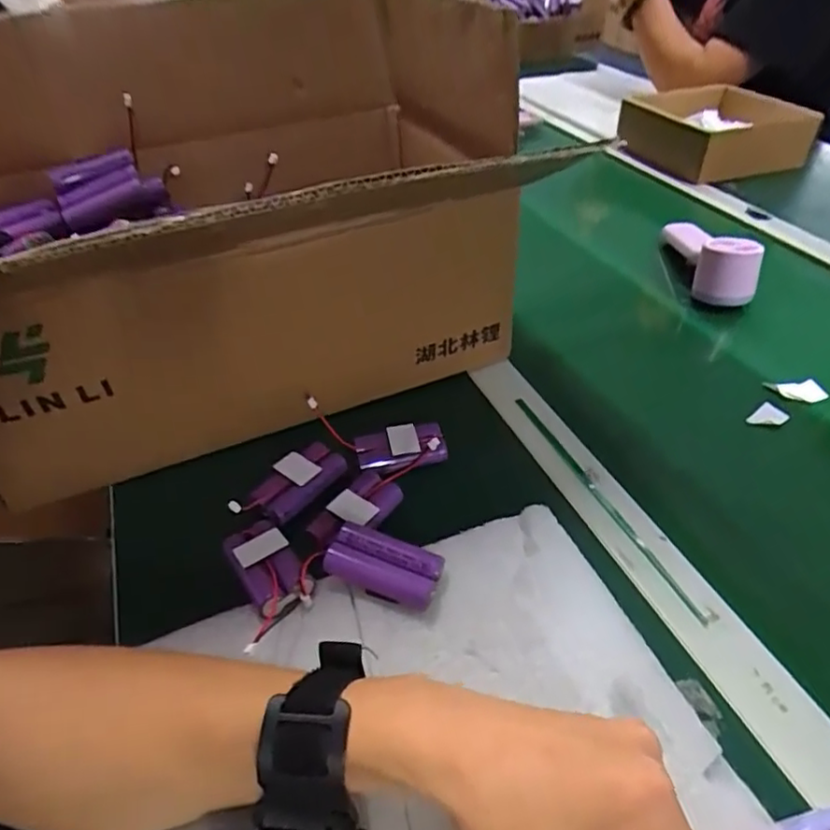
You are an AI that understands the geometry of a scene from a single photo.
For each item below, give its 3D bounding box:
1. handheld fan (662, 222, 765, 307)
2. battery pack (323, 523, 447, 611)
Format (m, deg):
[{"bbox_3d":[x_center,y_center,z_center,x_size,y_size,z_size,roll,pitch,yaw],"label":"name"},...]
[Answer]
[{"bbox_3d":[0.309,-0.181,0.662,0.048,0.062,0.166,-6,40,1],"label":"handheld fan"},{"bbox_3d":[-0.018,0.091,0.368,0.067,0.023,0.034,12,43,14],"label":"battery pack"}]

